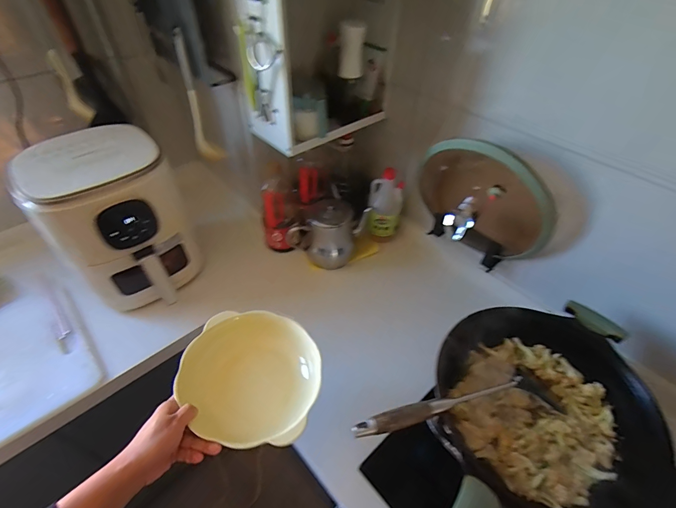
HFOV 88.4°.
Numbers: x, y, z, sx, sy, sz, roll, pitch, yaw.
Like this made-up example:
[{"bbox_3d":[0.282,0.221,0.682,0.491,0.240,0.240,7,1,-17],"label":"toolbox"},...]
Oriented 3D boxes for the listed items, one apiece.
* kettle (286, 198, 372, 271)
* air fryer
[{"bbox_3d":[-0.026,-0.059,0.917,0.174,0.149,0.133,12,47,10],"label":"kettle"},{"bbox_3d":[-0.482,-0.066,0.784,0.245,0.316,0.286,-30,53,-26],"label":"air fryer"}]

